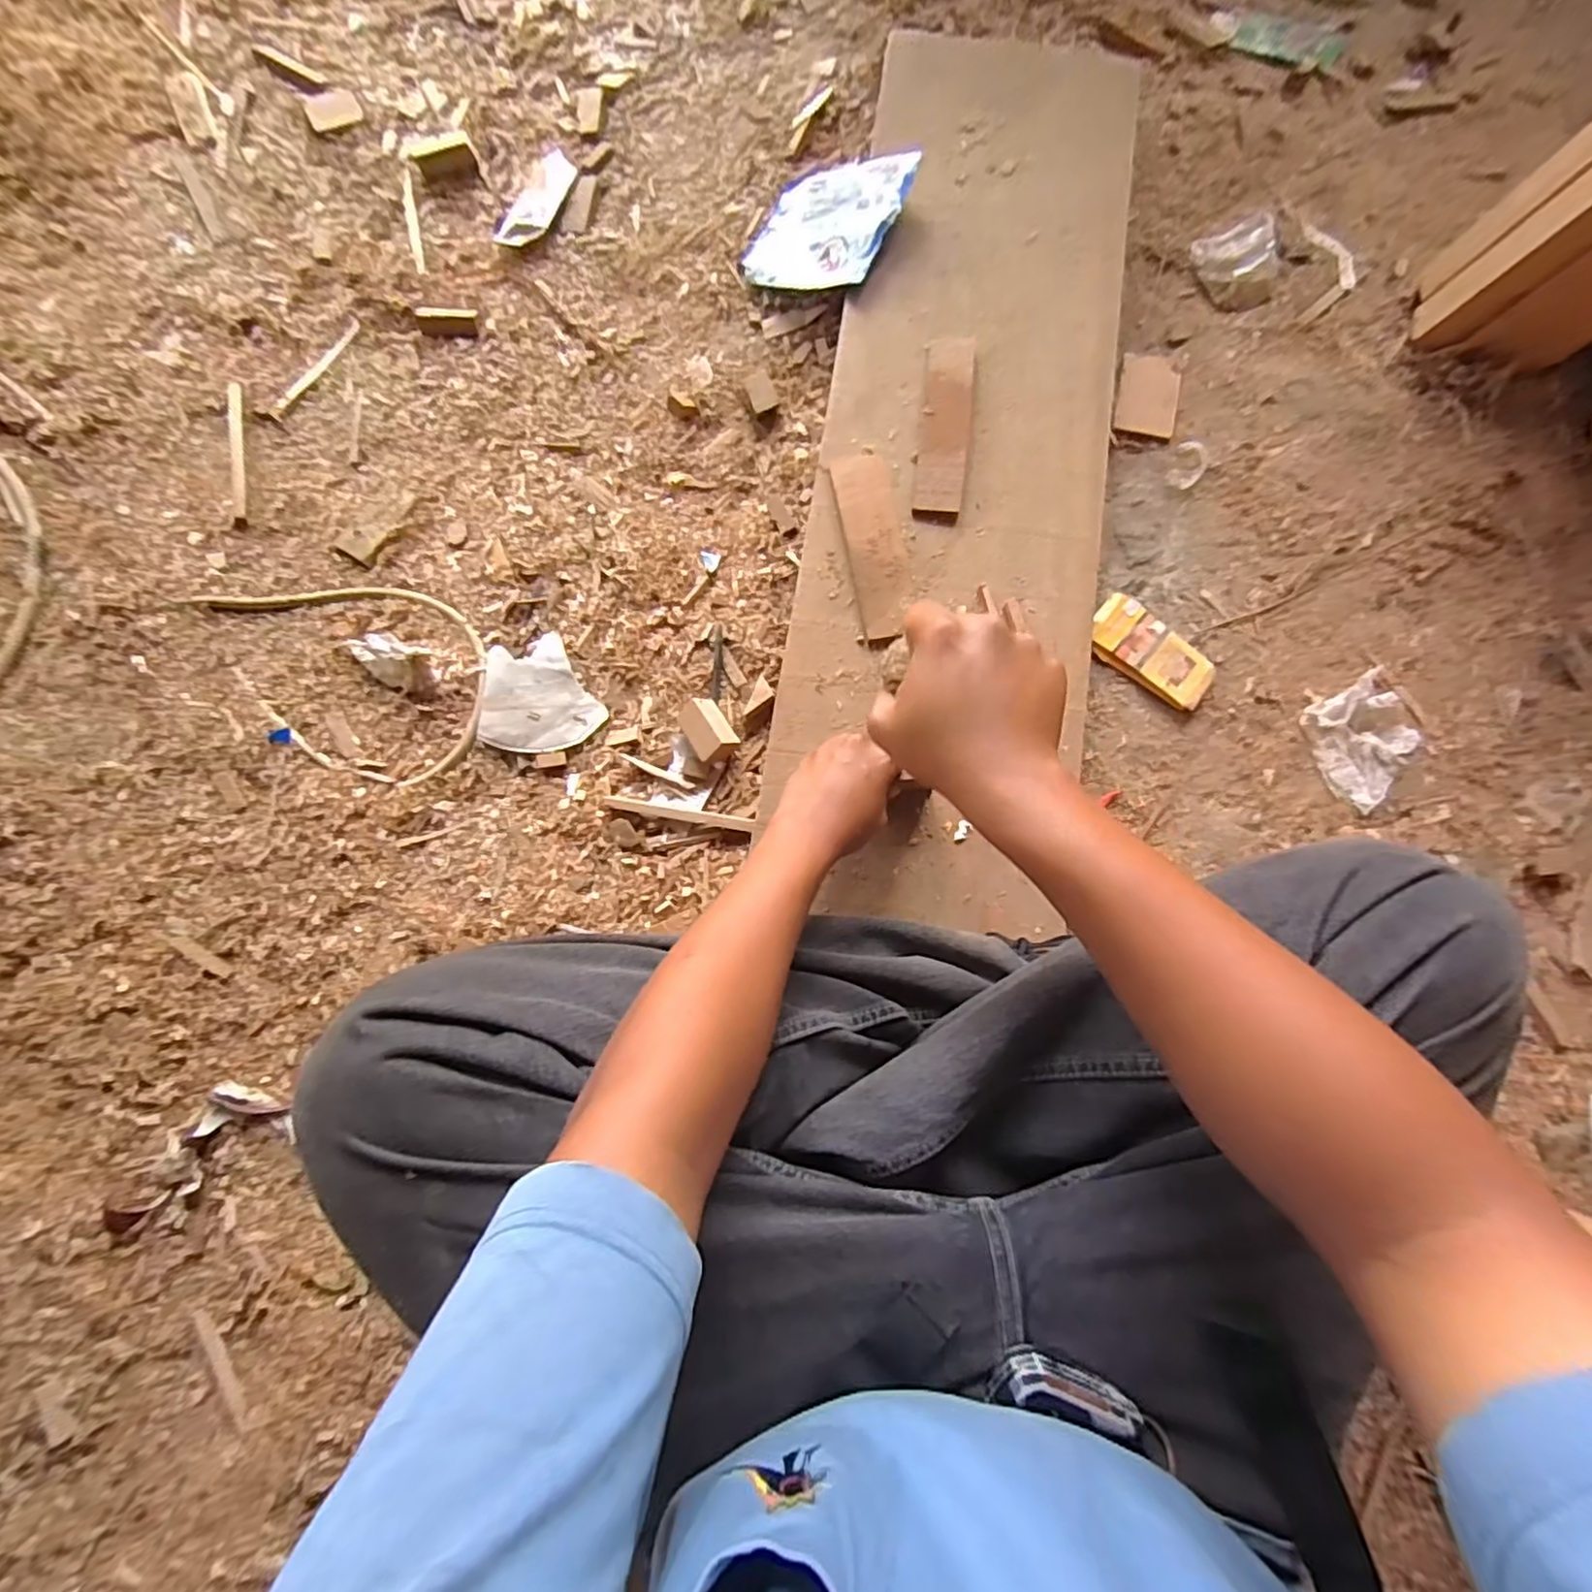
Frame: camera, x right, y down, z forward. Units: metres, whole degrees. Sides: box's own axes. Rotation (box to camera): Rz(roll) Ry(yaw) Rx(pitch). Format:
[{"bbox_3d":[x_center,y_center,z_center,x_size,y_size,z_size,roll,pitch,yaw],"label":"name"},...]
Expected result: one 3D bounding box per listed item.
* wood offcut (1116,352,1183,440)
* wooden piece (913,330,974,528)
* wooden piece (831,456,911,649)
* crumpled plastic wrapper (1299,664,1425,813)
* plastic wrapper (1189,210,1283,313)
[{"bbox_3d":[0.375,-0.428,0.711,0.061,0.004,0.094,11,80,3],"label":"wood offcut"},{"bbox_3d":[0.145,-0.359,0.651,0.048,0.010,0.196,6,80,2],"label":"wooden piece"},{"bbox_3d":[0.074,-0.234,0.625,0.052,0.016,0.189,-10,80,0],"label":"wooden piece"},{"bbox_3d":[0.543,-0.056,0.623,0.108,0.033,0.106,-32,81,-4],"label":"crumpled plastic wrapper"},{"bbox_3d":[0.487,-0.579,0.726,0.087,0.019,0.097,-18,80,-2],"label":"plastic wrapper"}]

